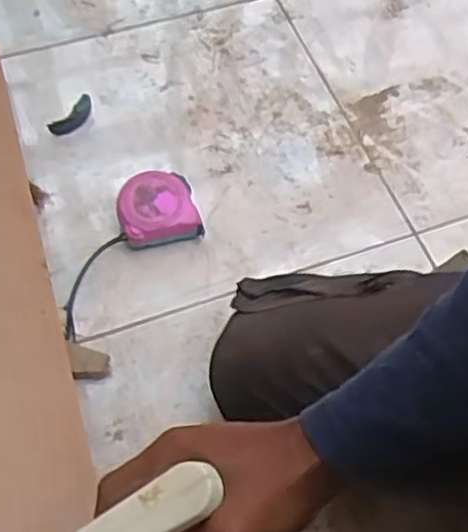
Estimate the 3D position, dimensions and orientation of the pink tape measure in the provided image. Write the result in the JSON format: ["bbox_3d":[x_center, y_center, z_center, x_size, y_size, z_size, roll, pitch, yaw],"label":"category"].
[{"bbox_3d":[-0.080,-0.058,0.750,0.079,0.045,0.072,-16,63,-11],"label":"pink tape measure"}]

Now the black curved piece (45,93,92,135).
[{"bbox_3d":[-0.184,-0.173,0.832,0.027,0.006,0.067,34,65,15],"label":"black curved piece"}]

